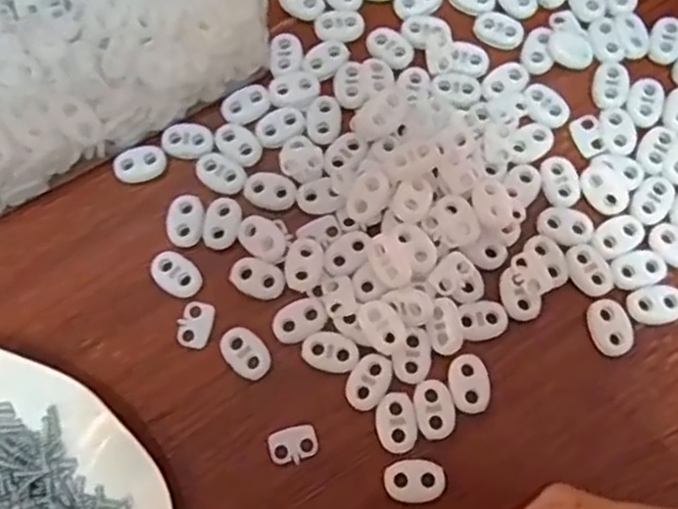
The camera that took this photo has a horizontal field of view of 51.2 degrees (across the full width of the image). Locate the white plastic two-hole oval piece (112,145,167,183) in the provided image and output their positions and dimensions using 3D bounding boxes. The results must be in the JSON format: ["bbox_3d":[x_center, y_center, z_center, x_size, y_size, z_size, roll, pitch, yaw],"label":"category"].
[{"bbox_3d":[-0.088,-0.040,0.312,0.022,0.006,0.014,-14,73,-5],"label":"white plastic two-hole oval piece"}]

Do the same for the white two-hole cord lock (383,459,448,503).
[{"bbox_3d":[0.029,0.086,0.268,0.023,0.004,0.015,1,73,-1],"label":"white two-hole cord lock"}]

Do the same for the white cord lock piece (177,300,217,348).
[{"bbox_3d":[-0.059,0.029,0.291,0.014,0.004,0.020,15,73,4],"label":"white cord lock piece"}]

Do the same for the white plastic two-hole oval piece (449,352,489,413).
[{"bbox_3d":[0.051,0.050,0.278,0.015,0.004,0.022,-3,73,-2],"label":"white plastic two-hole oval piece"}]

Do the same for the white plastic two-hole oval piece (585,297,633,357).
[{"bbox_3d":[0.109,0.029,0.286,0.015,0.004,0.023,-13,73,-5],"label":"white plastic two-hole oval piece"}]

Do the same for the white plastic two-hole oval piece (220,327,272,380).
[{"bbox_3d":[-0.037,0.040,0.285,0.023,0.004,0.015,42,76,11],"label":"white plastic two-hole oval piece"}]

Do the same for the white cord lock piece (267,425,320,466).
[{"bbox_3d":[-0.018,0.074,0.275,0.019,0.004,0.013,-17,74,-6],"label":"white cord lock piece"}]

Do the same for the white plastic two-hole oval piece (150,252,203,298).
[{"bbox_3d":[-0.068,0.008,0.295,0.023,0.004,0.016,40,76,11],"label":"white plastic two-hole oval piece"}]

